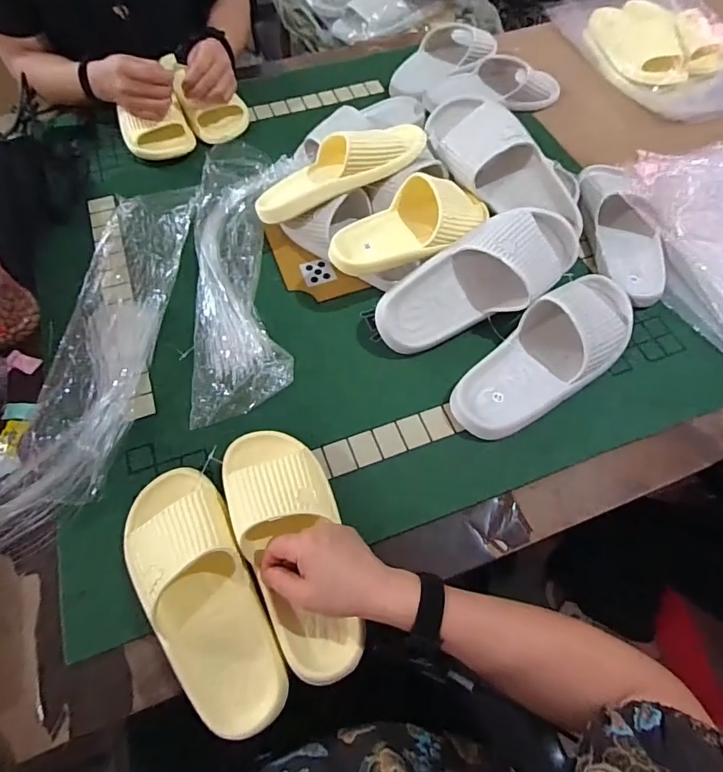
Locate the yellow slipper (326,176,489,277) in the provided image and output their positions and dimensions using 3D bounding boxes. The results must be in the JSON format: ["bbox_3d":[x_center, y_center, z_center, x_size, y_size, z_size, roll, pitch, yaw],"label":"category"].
[{"bbox_3d":[0.067,-0.222,0.600,0.228,0.069,0.112,-14,64,-10],"label":"yellow slipper"}]

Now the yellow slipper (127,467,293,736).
[{"bbox_3d":[-0.156,0.186,0.437,0.106,0.063,0.256,-31,68,-17],"label":"yellow slipper"}]

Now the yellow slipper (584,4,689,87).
[{"bbox_3d":[0.531,-0.684,0.893,0.122,0.060,0.240,-14,64,-10],"label":"yellow slipper"}]

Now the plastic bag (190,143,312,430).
[{"bbox_3d":[-0.163,-0.161,0.626,0.152,0.034,0.436,0,62,-2],"label":"plastic bag"}]

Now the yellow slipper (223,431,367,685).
[{"bbox_3d":[-0.070,0.156,0.457,0.102,0.070,0.248,-16,73,-11],"label":"yellow slipper"}]

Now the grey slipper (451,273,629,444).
[{"bbox_3d":[0.237,-0.044,0.564,0.289,0.068,0.113,-37,70,-19],"label":"grey slipper"}]

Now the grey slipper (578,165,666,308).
[{"bbox_3d":[0.380,-0.235,0.661,0.096,0.060,0.243,3,62,-1],"label":"grey slipper"}]

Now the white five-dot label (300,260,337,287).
[{"bbox_3d":[-0.062,-0.164,0.659,0.044,0.004,0.045,-16,64,-10],"label":"white five-dot label"}]

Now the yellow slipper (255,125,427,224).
[{"bbox_3d":[-0.035,-0.311,0.637,0.260,0.063,0.100,-26,65,2],"label":"yellow slipper"}]

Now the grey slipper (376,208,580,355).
[{"bbox_3d":[0.162,-0.136,0.595,0.299,0.082,0.118,-27,66,-15],"label":"grey slipper"}]

